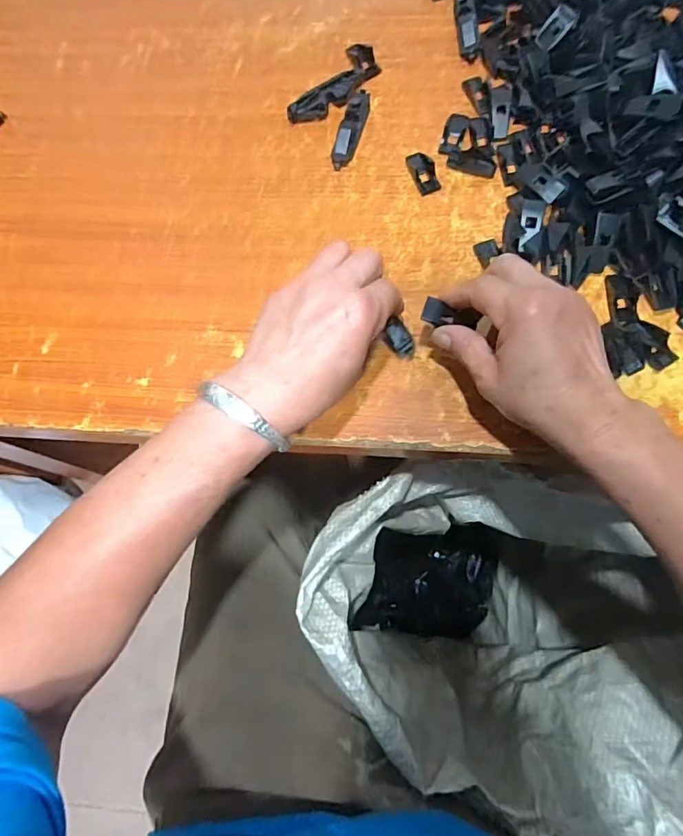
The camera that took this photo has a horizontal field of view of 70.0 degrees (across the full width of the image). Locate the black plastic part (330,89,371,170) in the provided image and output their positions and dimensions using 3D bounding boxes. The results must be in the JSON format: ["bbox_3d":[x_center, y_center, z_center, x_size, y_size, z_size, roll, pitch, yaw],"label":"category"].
[{"bbox_3d":[0.008,-0.255,0.430,0.019,0.017,0.074,20,76,9],"label":"black plastic part"}]

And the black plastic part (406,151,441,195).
[{"bbox_3d":[0.070,-0.210,0.417,0.020,0.008,0.040,-21,73,-2],"label":"black plastic part"}]

